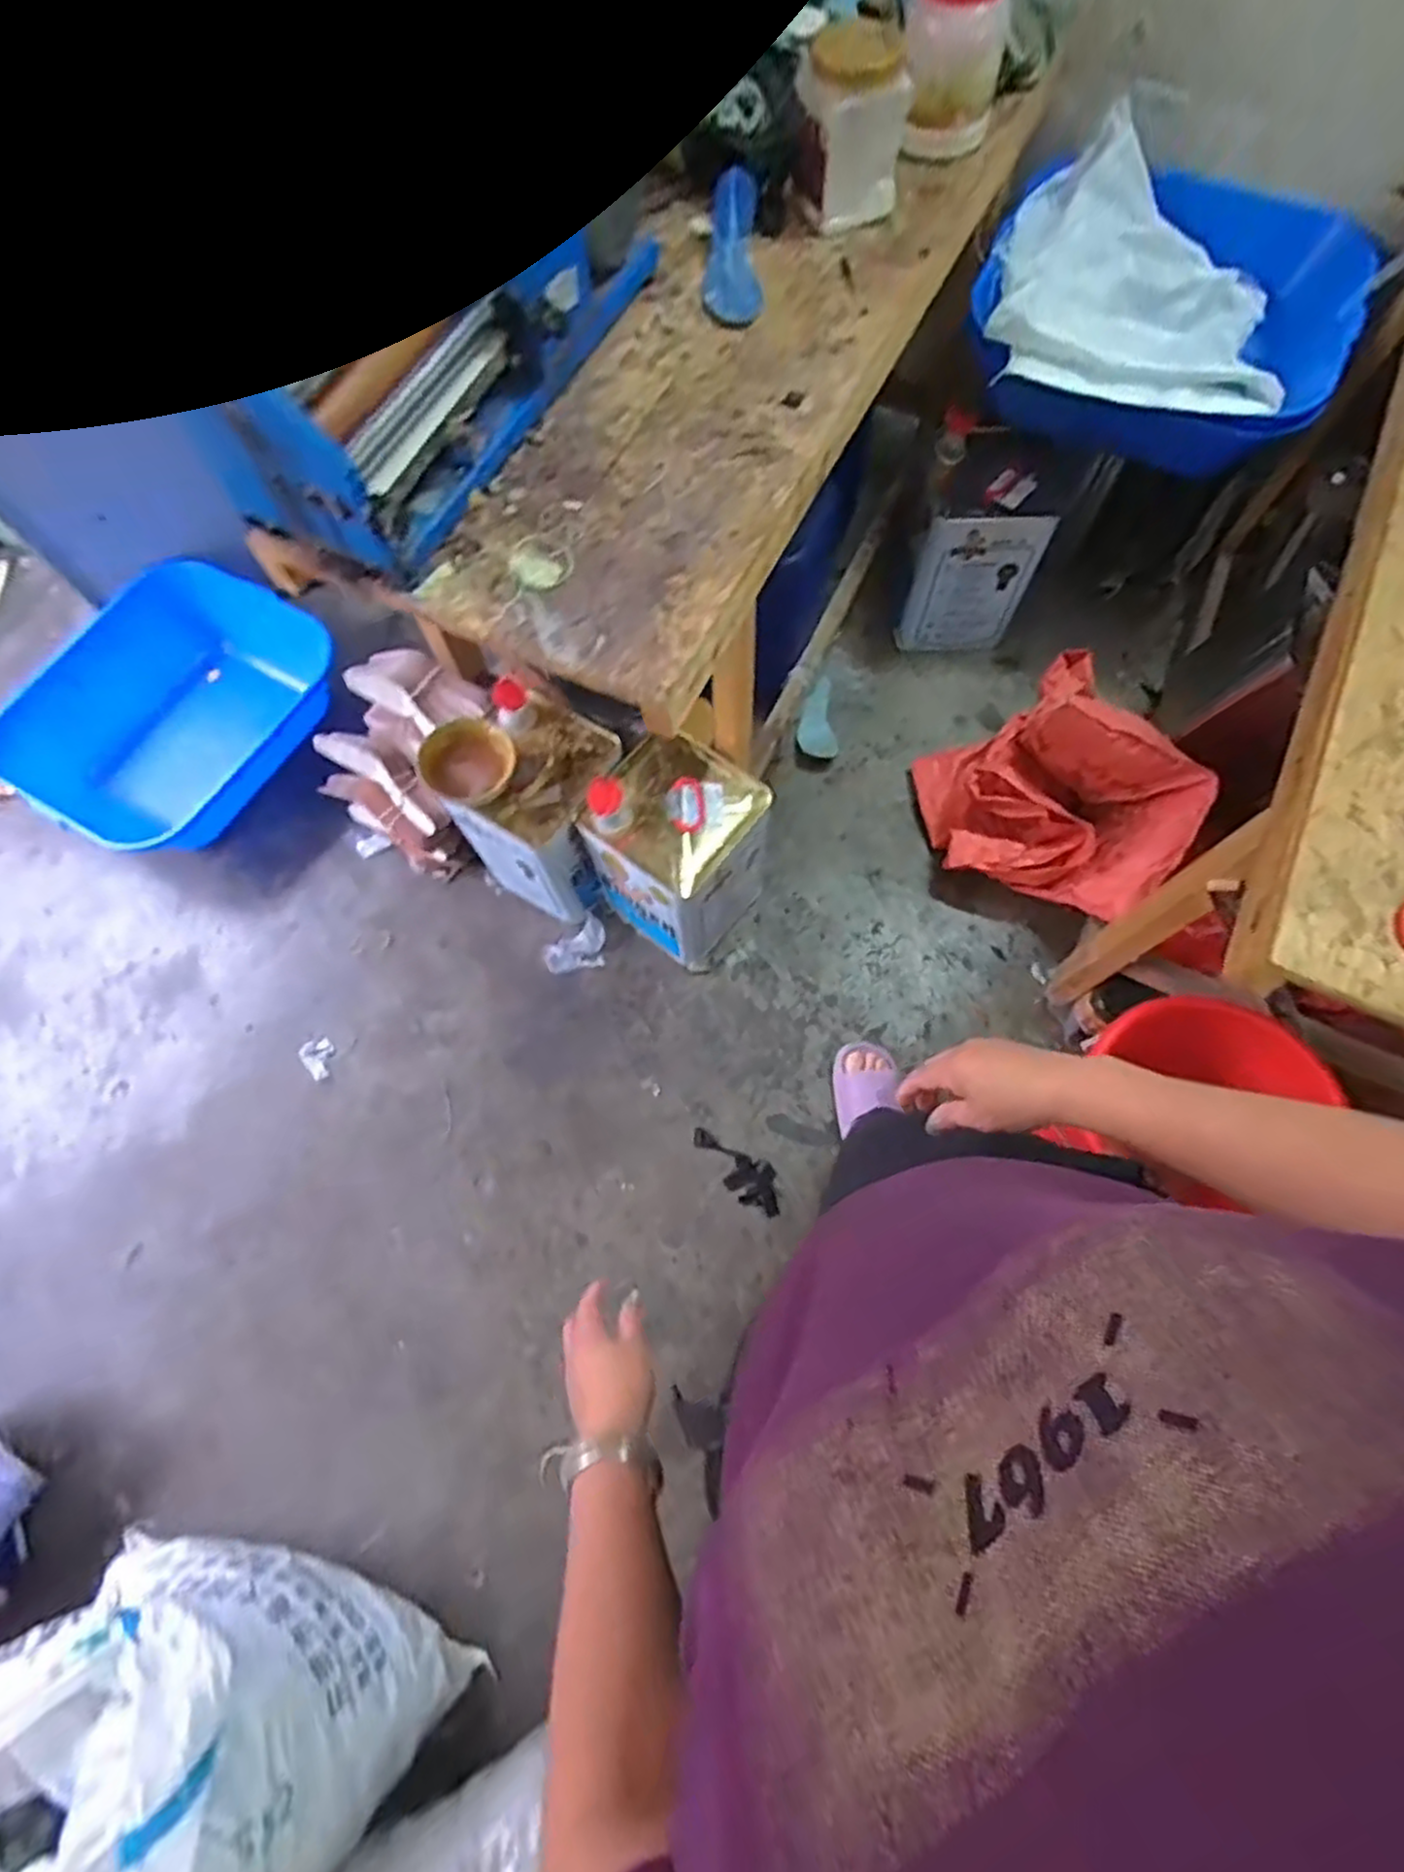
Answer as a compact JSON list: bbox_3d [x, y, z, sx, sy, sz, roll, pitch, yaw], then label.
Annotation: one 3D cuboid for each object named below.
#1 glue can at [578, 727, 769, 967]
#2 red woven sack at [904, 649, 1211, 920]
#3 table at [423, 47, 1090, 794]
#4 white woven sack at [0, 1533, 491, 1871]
[{"bbox_3d":[-0.036,-0.144,1.332,0.238,0.363,0.251,32,74,11],"label":"glue can"},{"bbox_3d":[0.654,-0.254,1.391,0.389,0.313,0.477,-26,73,-9],"label":"red woven sack"},{"bbox_3d":[0.071,-0.748,1.333,0.476,0.595,1.265,18,72,6],"label":"table"},{"bbox_3d":[-0.675,0.993,0.902,0.536,0.374,0.465,-36,74,-11],"label":"white woven sack"}]

